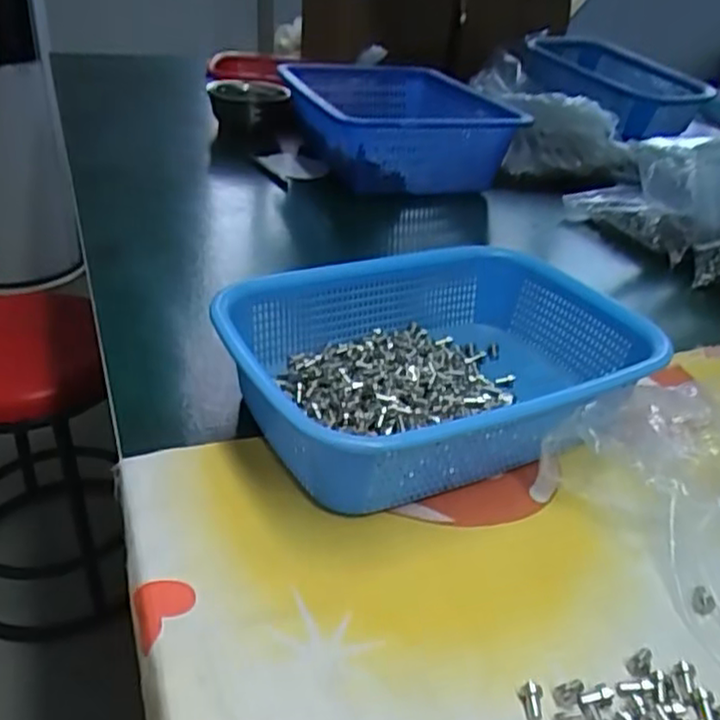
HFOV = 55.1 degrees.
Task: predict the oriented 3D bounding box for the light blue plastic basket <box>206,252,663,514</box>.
[{"bbox_3d":[0.057,0.004,0.486,0.281,0.077,0.203,-13,36,-26],"label":"light blue plastic basket"}]

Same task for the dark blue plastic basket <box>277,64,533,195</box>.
[{"bbox_3d":[0.052,-0.321,0.972,0.225,0.115,0.372,-7,34,-18],"label":"dark blue plastic basket"}]

